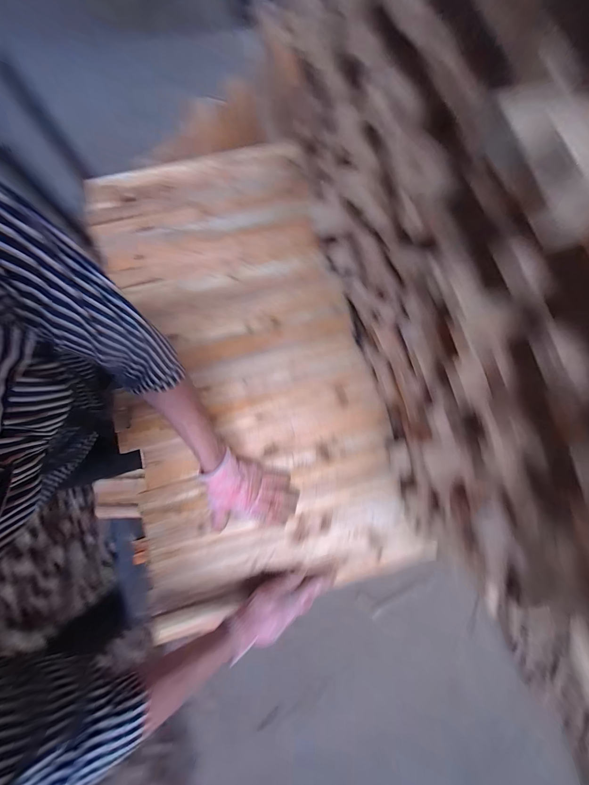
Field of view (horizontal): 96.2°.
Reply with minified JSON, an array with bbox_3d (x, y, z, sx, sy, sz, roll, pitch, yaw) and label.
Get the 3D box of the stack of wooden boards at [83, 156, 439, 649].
[{"bbox_3d":[-0.135,-0.085,0.560,0.513,0.046,0.945,-15,78,-5],"label":"stack of wooden boards"}]

